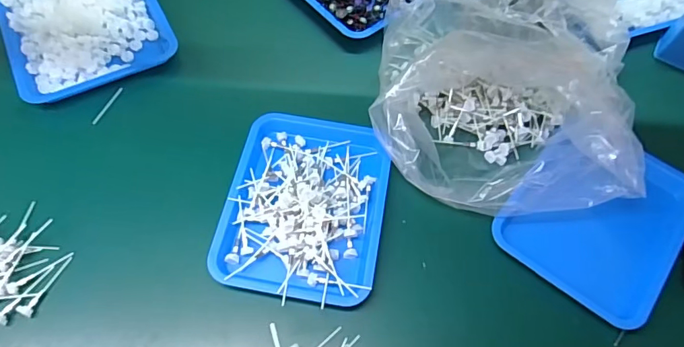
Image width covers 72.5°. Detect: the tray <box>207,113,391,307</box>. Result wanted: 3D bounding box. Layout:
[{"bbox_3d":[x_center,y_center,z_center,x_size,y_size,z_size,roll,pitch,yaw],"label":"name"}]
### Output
[{"bbox_3d":[-0.050,0.035,0.683,0.224,0.038,0.298,10,62,3],"label":"tray"}]

